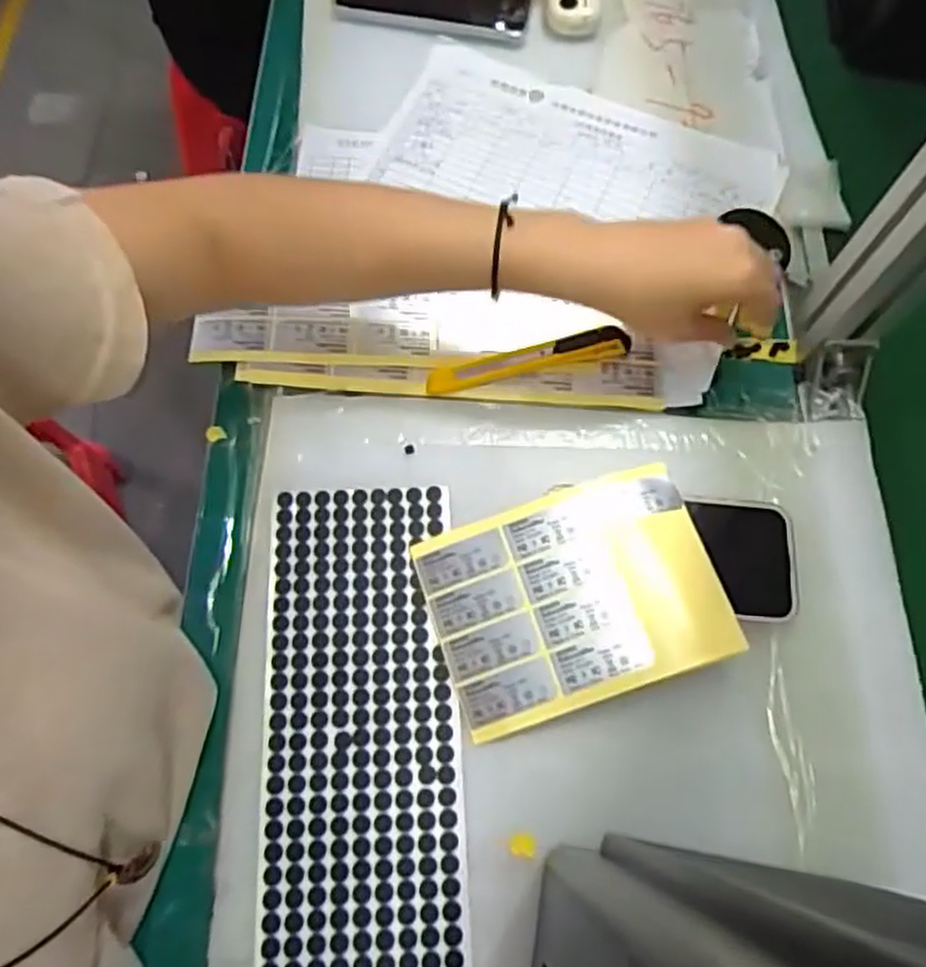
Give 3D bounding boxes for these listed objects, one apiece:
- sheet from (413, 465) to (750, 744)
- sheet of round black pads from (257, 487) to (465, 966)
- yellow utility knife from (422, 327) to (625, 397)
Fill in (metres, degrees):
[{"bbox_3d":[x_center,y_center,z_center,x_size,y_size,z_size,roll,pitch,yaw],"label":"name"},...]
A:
[{"bbox_3d":[0.062,0.064,0.427,0.159,0.010,0.119,-20,67,1],"label":"sheet"},{"bbox_3d":[-0.054,0.196,0.391,0.103,0.009,0.405,-2,69,-2],"label":"sheet of round black pads"},{"bbox_3d":[0.045,-0.083,0.507,0.140,0.013,0.019,-12,70,-5],"label":"yellow utility knife"}]

